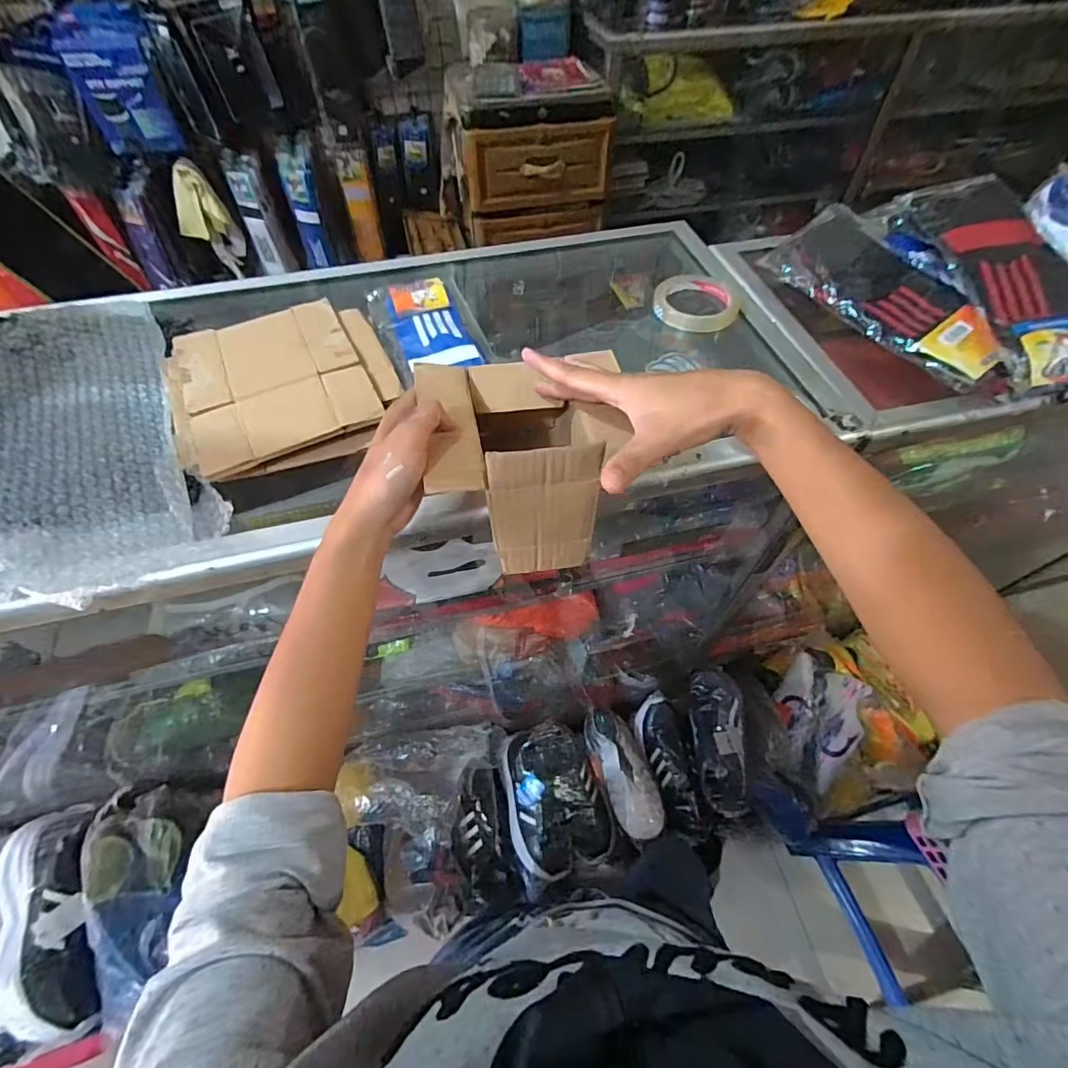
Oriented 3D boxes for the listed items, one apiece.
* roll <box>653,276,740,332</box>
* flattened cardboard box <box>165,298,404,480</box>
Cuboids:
[{"bbox_3d":[0.187,-0.282,0.593,0.092,0.025,0.094,0,56,0],"label":"roll"},{"bbox_3d":[-0.246,-0.150,0.491,0.197,0.028,0.208,-21,58,-13],"label":"flattened cardboard box"}]

